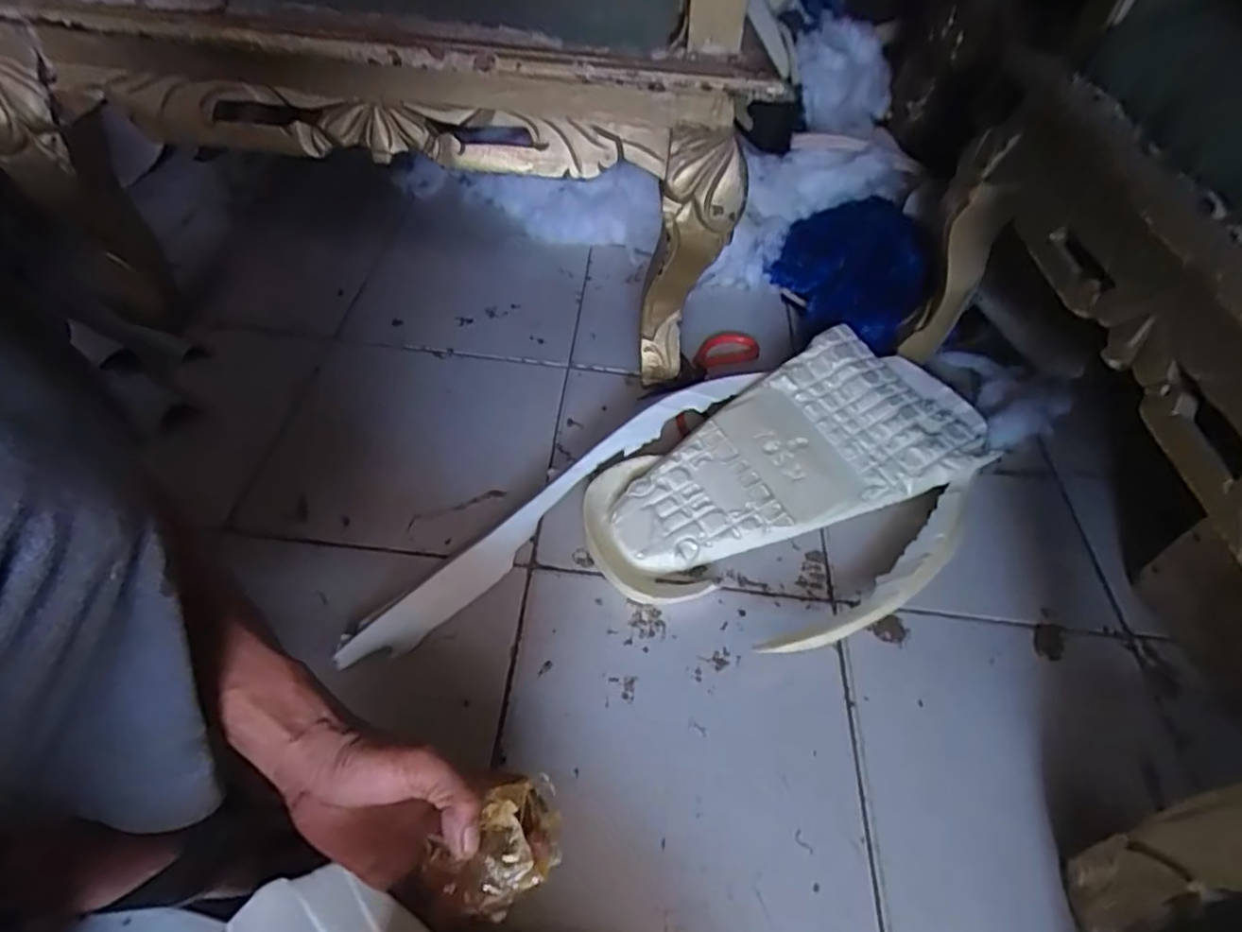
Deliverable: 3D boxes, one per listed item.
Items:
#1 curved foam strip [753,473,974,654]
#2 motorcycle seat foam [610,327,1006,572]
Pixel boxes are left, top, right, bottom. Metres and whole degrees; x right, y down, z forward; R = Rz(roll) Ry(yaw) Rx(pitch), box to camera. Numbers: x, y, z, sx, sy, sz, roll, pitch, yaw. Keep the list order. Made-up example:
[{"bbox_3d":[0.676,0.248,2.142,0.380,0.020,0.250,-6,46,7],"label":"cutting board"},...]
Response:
[{"bbox_3d":[0.254,0.116,0.662,0.304,0.039,0.056,-30,59,-28],"label":"curved foam strip"},{"bbox_3d":[0.206,0.005,0.735,0.468,0.062,0.258,-23,56,-24],"label":"motorcycle seat foam"}]

